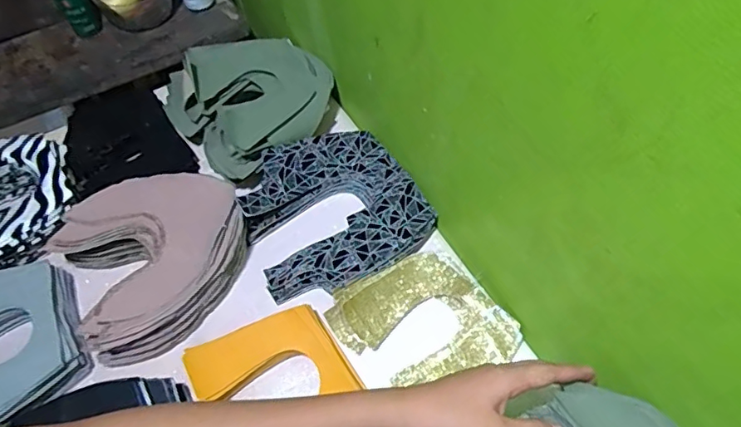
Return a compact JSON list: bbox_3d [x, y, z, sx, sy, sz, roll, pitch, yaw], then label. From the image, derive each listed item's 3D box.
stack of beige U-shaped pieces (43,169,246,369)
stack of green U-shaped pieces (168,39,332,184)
[{"bbox_3d":[-0.222,0.040,0.574,0.178,0.055,0.178,-29,59,-15],"label":"stack of beige U-shaped pieces"},{"bbox_3d":[-0.143,-0.143,0.669,0.189,0.060,0.171,-32,60,-17],"label":"stack of green U-shaped pieces"}]

